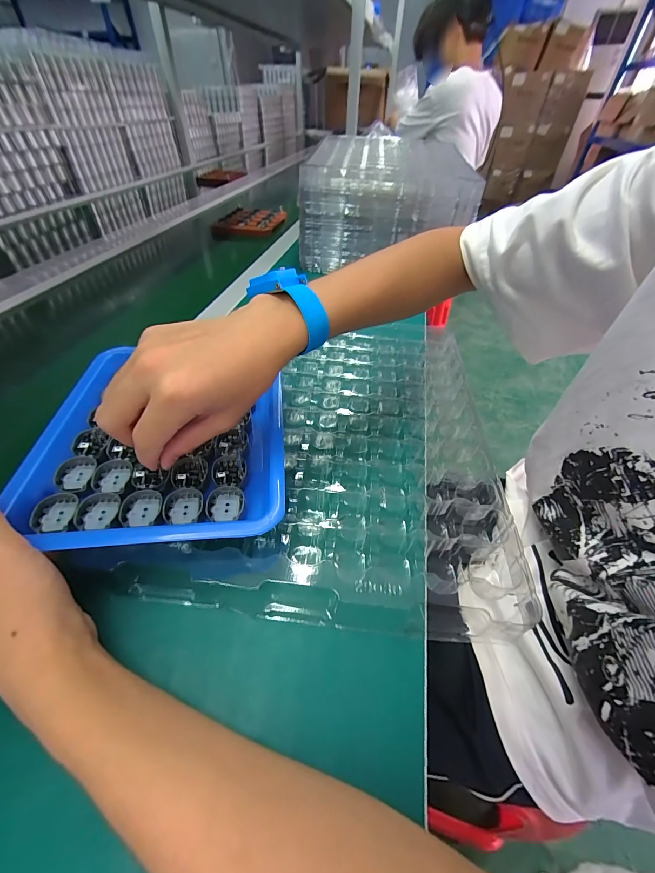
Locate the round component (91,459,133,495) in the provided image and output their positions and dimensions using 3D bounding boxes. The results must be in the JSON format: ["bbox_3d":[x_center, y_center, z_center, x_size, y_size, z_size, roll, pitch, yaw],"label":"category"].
[{"bbox_3d":[-0.154,0.030,0.237,0.024,0.008,0.027,-10,47,-10],"label":"round component"}]

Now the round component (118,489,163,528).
[{"bbox_3d":[-0.125,0.049,0.222,0.025,0.006,0.026,0,46,0],"label":"round component"}]

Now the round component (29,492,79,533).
[{"bbox_3d":[-0.178,0.048,0.215,0.023,0.007,0.029,-9,47,-9],"label":"round component"}]

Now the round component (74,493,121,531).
[{"bbox_3d":[-0.152,0.050,0.219,0.025,0.006,0.027,0,46,0],"label":"round component"}]

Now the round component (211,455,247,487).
[{"bbox_3d":[-0.074,0.025,0.249,0.024,0.004,0.029,-9,47,-10],"label":"round component"}]

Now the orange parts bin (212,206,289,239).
[{"bbox_3d":[-0.201,-0.550,0.858,0.140,0.029,0.188,8,46,7],"label":"orange parts bin"}]

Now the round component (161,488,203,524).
[{"bbox_3d":[-0.098,0.047,0.225,0.023,0.007,0.026,8,46,7],"label":"round component"}]

